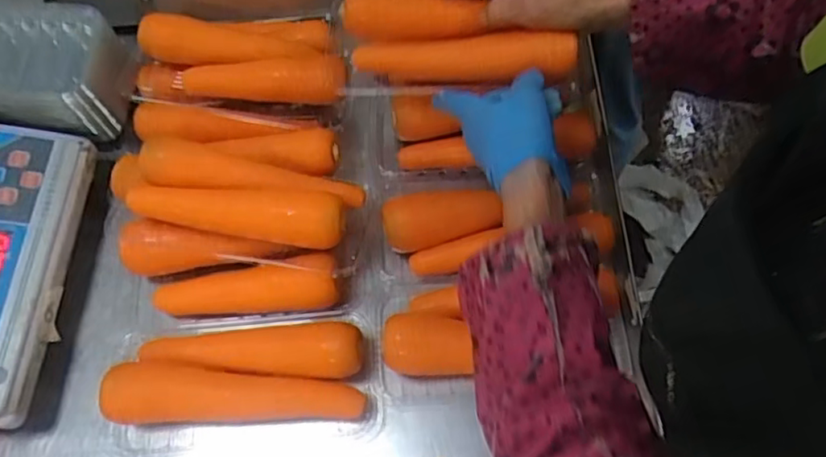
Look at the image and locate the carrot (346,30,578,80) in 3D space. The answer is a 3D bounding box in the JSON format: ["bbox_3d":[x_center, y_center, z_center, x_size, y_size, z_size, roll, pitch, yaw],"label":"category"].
[{"bbox_3d":[0.044,-0.148,0.525,0.189,0.035,0.033,-1,64,7],"label":"carrot"}]

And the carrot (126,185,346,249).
[{"bbox_3d":[-0.153,-0.016,0.544,0.187,0.041,0.049,7,65,6],"label":"carrot"}]

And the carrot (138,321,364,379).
[{"bbox_3d":[-0.140,0.107,0.530,0.189,0.042,0.045,0,64,3],"label":"carrot"}]

